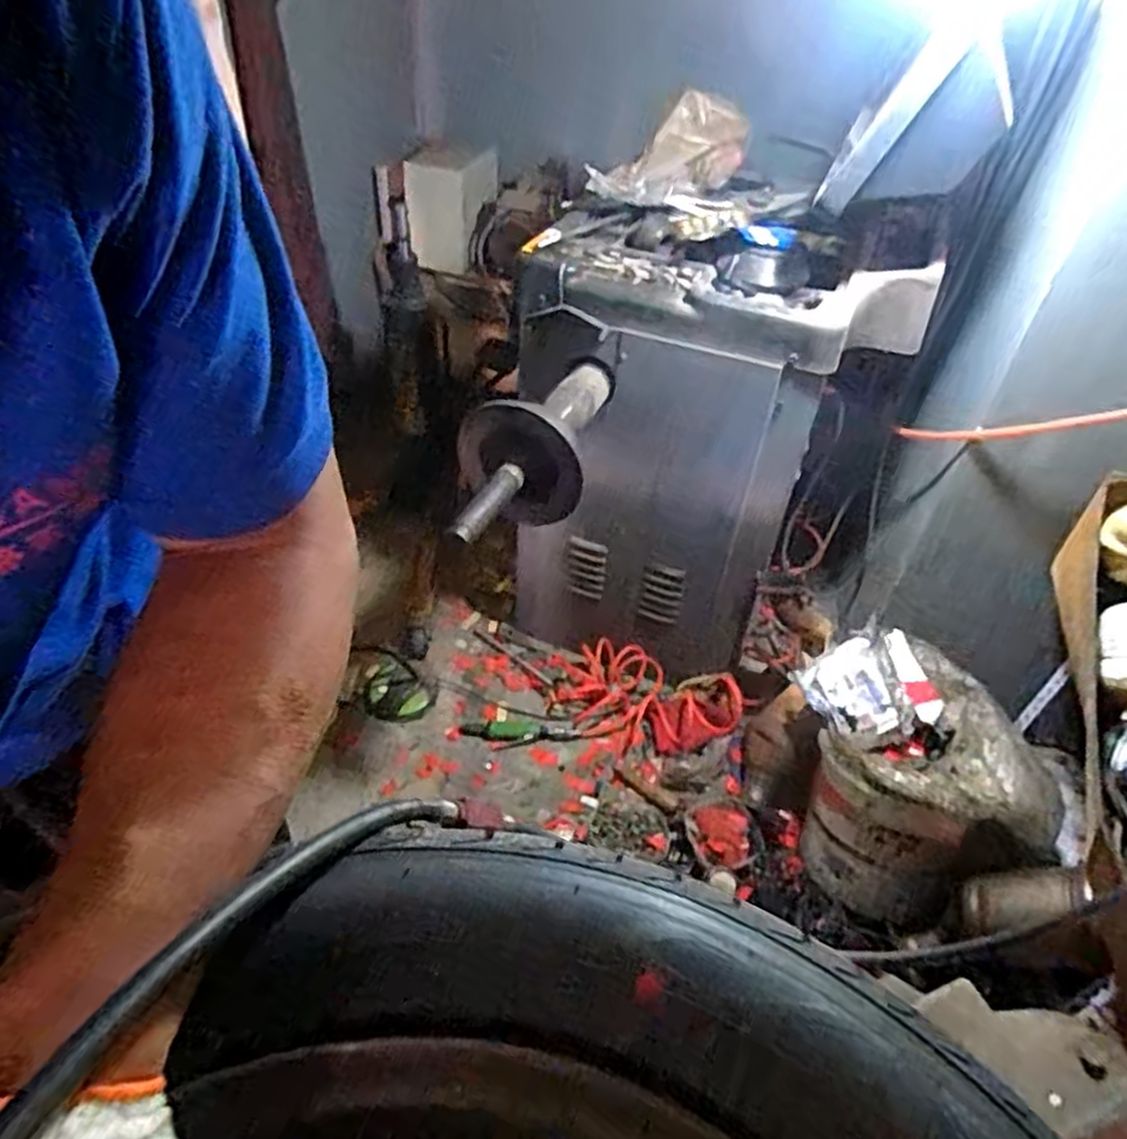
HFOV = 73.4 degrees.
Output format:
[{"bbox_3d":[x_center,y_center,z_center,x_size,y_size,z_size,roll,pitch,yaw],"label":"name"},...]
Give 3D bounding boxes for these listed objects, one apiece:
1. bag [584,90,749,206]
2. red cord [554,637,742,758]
[{"bbox_3d":[0.179,-0.679,1.261,0.265,0.137,0.103,-22,44,10],"label":"bag"},{"bbox_3d":[0.163,0.265,1.508,0.362,0.106,0.167,14,44,10],"label":"red cord"}]

